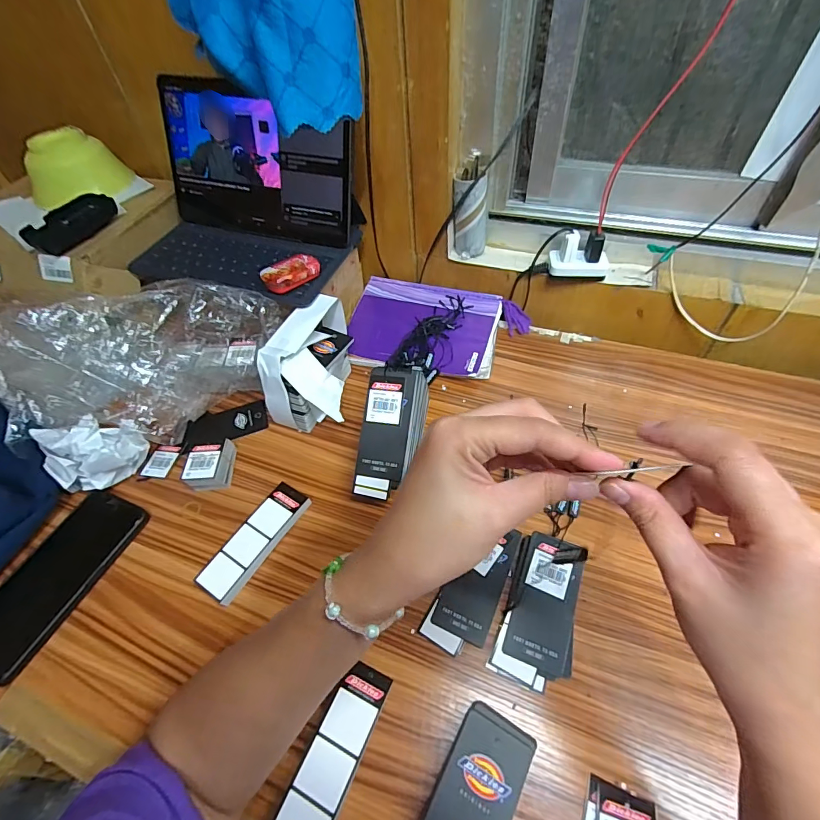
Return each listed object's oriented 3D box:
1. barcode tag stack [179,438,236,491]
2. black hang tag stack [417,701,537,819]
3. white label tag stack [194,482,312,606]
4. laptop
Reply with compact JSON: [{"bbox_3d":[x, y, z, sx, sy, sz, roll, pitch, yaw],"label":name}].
[{"bbox_3d":[-0.220,0.060,0.471,0.039,0.035,0.052,0,50,4],"label":"barcode tag stack"},{"bbox_3d":[0.041,0.272,0.291,0.054,0.023,0.117,24,56,22],"label":"black hang tag stack"},{"bbox_3d":[-0.151,0.129,0.421,0.037,0.022,0.119,24,56,23],"label":"white label tag stack"},{"bbox_3d":[-0.220,-0.256,0.519,0.271,0.152,0.188,14,54,15],"label":"laptop"}]

